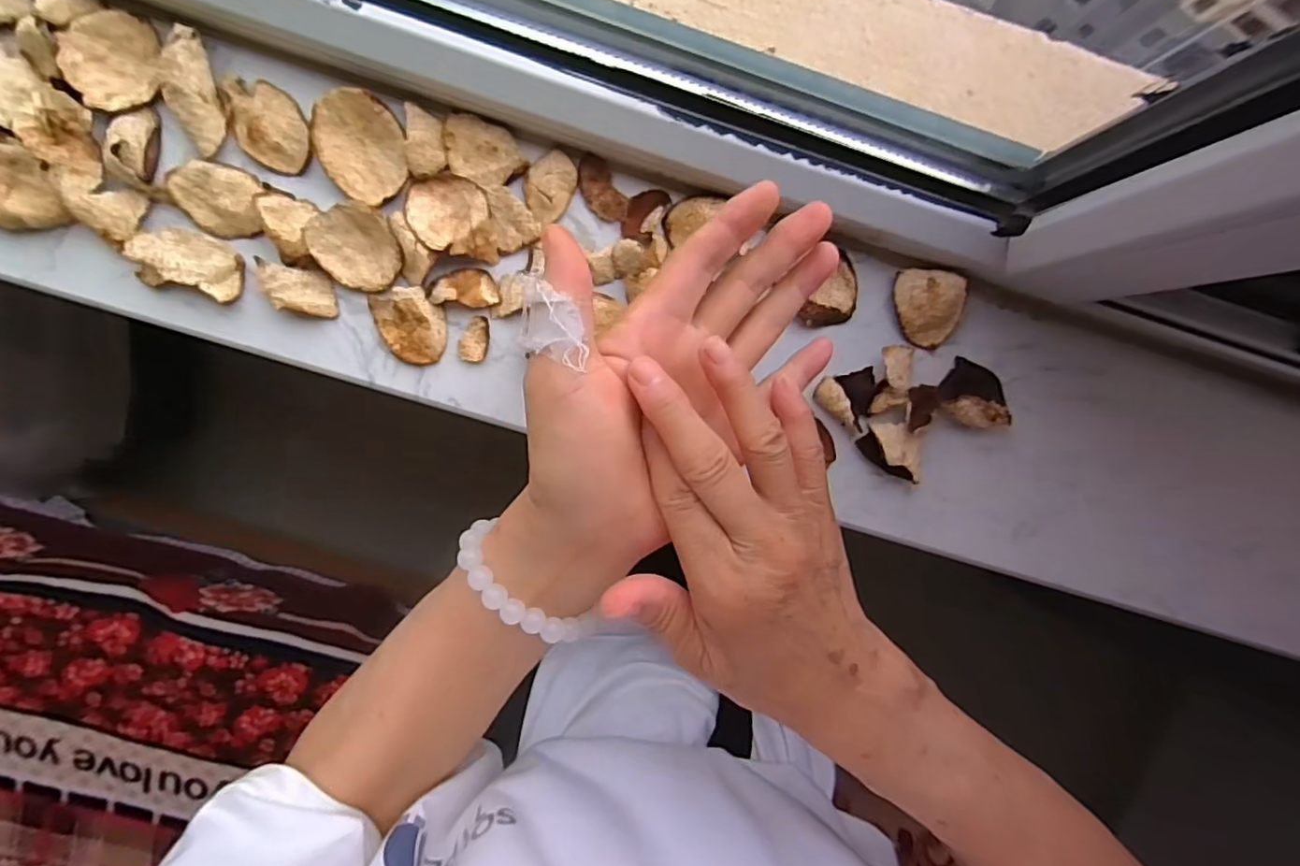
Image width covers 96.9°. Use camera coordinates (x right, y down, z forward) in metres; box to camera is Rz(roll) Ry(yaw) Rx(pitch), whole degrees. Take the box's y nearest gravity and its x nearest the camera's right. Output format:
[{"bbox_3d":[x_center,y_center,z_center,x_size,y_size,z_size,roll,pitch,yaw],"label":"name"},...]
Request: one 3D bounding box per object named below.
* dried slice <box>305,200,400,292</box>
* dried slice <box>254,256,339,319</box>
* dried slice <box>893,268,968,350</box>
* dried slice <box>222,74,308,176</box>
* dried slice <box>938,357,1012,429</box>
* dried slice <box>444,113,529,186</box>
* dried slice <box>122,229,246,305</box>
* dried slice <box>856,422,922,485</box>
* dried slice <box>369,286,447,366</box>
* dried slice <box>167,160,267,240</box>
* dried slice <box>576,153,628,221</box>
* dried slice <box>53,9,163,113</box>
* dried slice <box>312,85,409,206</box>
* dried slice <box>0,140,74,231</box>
[{"bbox_3d":[-0.153,-0.097,0.302,0.040,0.011,0.043,0,94,-3],"label":"dried slice"},{"bbox_3d":[-0.188,-0.076,0.307,0.037,0.013,0.023,9,93,-4],"label":"dried slice"},{"bbox_3d":[0.156,-0.070,0.319,0.035,0.015,0.043,-6,94,-2],"label":"dried slice"},{"bbox_3d":[-0.200,-0.163,0.301,0.034,0.005,0.052,-35,95,0],"label":"dried slice"},{"bbox_3d":[0.187,-0.021,0.328,0.044,0.014,0.033,27,92,-4],"label":"dried slice"},{"bbox_3d":[-0.088,-0.149,0.306,0.044,0.006,0.030,21,93,-4],"label":"dried slice"},{"bbox_3d":[-0.244,-0.090,0.301,0.051,0.017,0.032,14,93,-4],"label":"dried slice"},{"bbox_3d":[0.139,0.008,0.330,0.036,0.016,0.026,31,92,-5],"label":"dried slice"},{"bbox_3d":[-0.130,-0.058,0.313,0.036,0.011,0.041,-15,97,-1],"label":"dried slice"},{"bbox_3d":[-0.226,-0.123,0.299,0.048,0.007,0.035,24,92,-4],"label":"dried slice"},{"bbox_3d":[-0.026,-0.133,0.314,0.019,0.007,0.038,-26,95,-1],"label":"dried slice"},{"bbox_3d":[-0.271,-0.189,0.292,0.045,0.016,0.042,0,94,-3],"label":"dried slice"},{"bbox_3d":[-0.149,-0.148,0.295,0.043,0.016,0.047,0,94,-3],"label":"dried slice"},{"bbox_3d":[-0.322,-0.127,0.293,0.045,0.013,0.042,-5,94,-3],"label":"dried slice"}]

